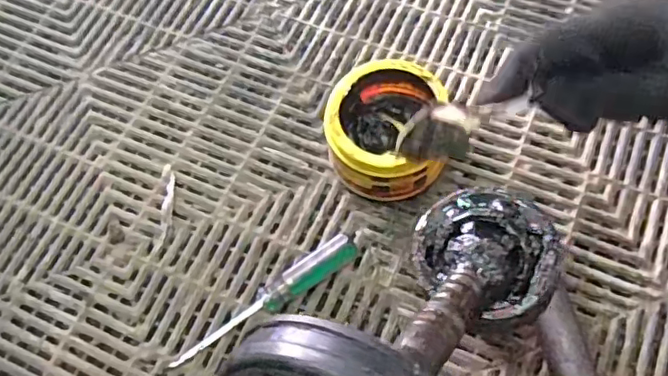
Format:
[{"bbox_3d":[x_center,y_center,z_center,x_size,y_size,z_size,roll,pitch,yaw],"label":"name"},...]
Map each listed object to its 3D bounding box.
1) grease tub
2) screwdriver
[{"bbox_3d":[0.044,-0.052,0.520,0.097,0.073,0.109,4,67,5],"label":"grease tub"},{"bbox_3d":[-0.054,0.091,0.482,0.166,0.026,0.023,-31,68,-10],"label":"screwdriver"}]

